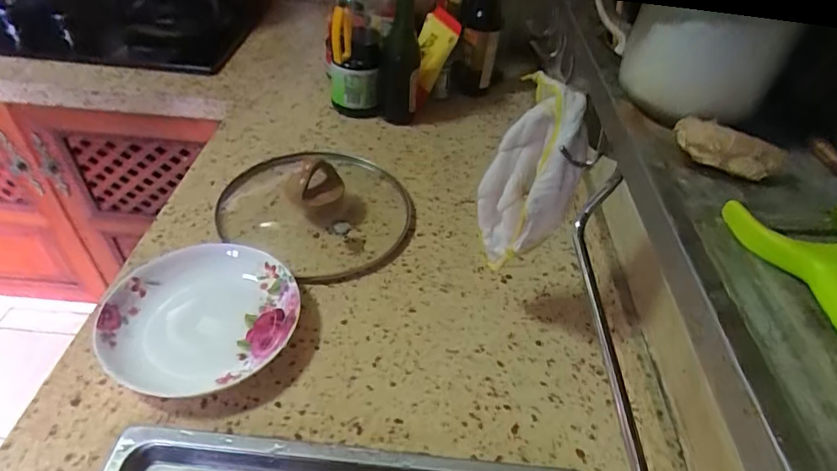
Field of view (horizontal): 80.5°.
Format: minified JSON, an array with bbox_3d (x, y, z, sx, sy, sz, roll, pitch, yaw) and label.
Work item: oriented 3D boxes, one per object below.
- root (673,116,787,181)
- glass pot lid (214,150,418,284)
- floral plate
[{"bbox_3d":[0.171,-0.049,0.271,0.056,0.018,0.028,23,46,17],"label":"root"},{"bbox_3d":[-0.139,-0.063,0.681,0.268,0.062,0.245,3,43,-3],"label":"glass pot lid"},{"bbox_3d":[-0.239,0.083,0.543,0.193,0.031,0.194,3,43,-3],"label":"floral plate"}]

